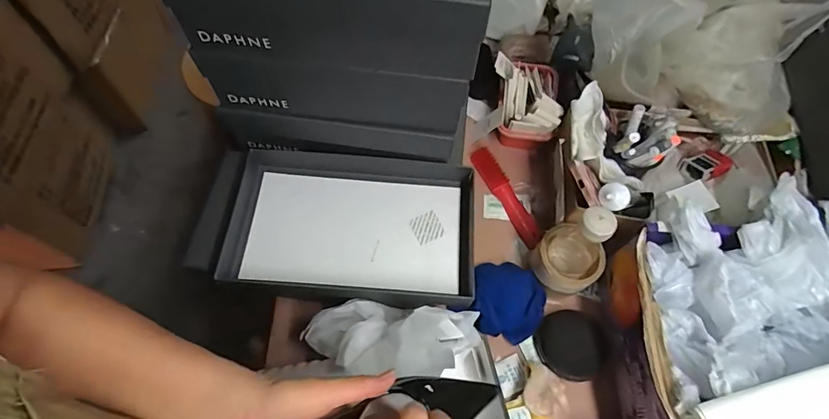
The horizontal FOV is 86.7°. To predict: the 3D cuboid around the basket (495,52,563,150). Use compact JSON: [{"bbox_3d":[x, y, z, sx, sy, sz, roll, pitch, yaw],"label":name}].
[{"bbox_3d":[0.198,-0.190,0.755,0.110,0.082,0.158,4,63,0],"label":"basket"}]

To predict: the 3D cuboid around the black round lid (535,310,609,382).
[{"bbox_3d":[0.214,0.186,0.600,0.086,0.015,0.088,-22,71,12],"label":"black round lid"}]

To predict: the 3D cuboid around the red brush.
[{"bbox_3d":[0.153,-0.022,0.729,0.035,0.021,0.190,-24,66,-14],"label":"red brush"}]

